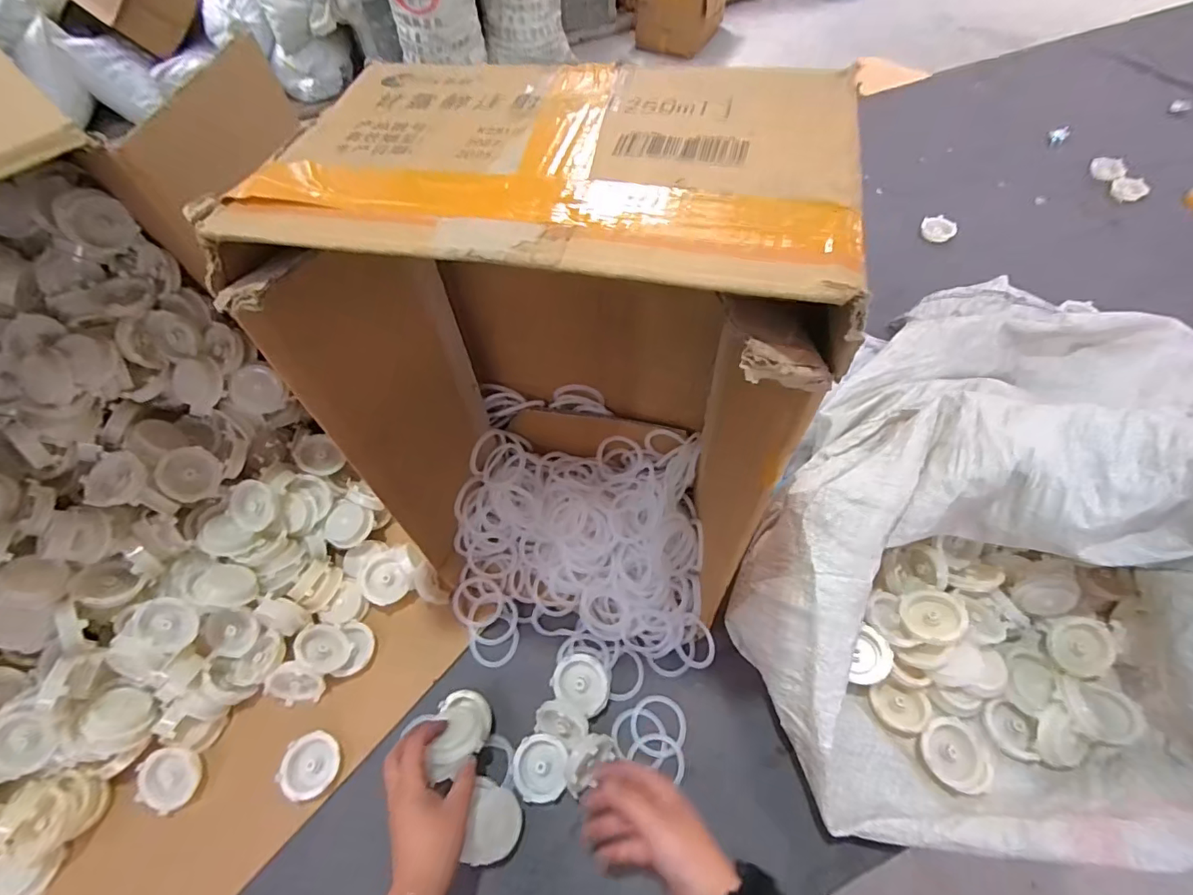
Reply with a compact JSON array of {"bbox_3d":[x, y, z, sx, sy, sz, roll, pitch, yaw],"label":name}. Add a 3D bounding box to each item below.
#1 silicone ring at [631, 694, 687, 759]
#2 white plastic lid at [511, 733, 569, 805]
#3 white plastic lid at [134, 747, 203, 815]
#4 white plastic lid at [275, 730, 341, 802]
[{"bbox_3d":[0.065,0.290,0.540,0.056,0.009,0.059,-1,57,2],"label":"silicone ring"},{"bbox_3d":[-0.056,0.321,0.519,0.054,0.011,0.056,-1,57,2],"label":"white plastic lid"},{"bbox_3d":[-0.430,0.332,0.518,0.053,0.006,0.056,5,71,-14],"label":"white plastic lid"},{"bbox_3d":[-0.295,0.325,0.532,0.056,0.015,0.058,-1,57,2],"label":"white plastic lid"}]

